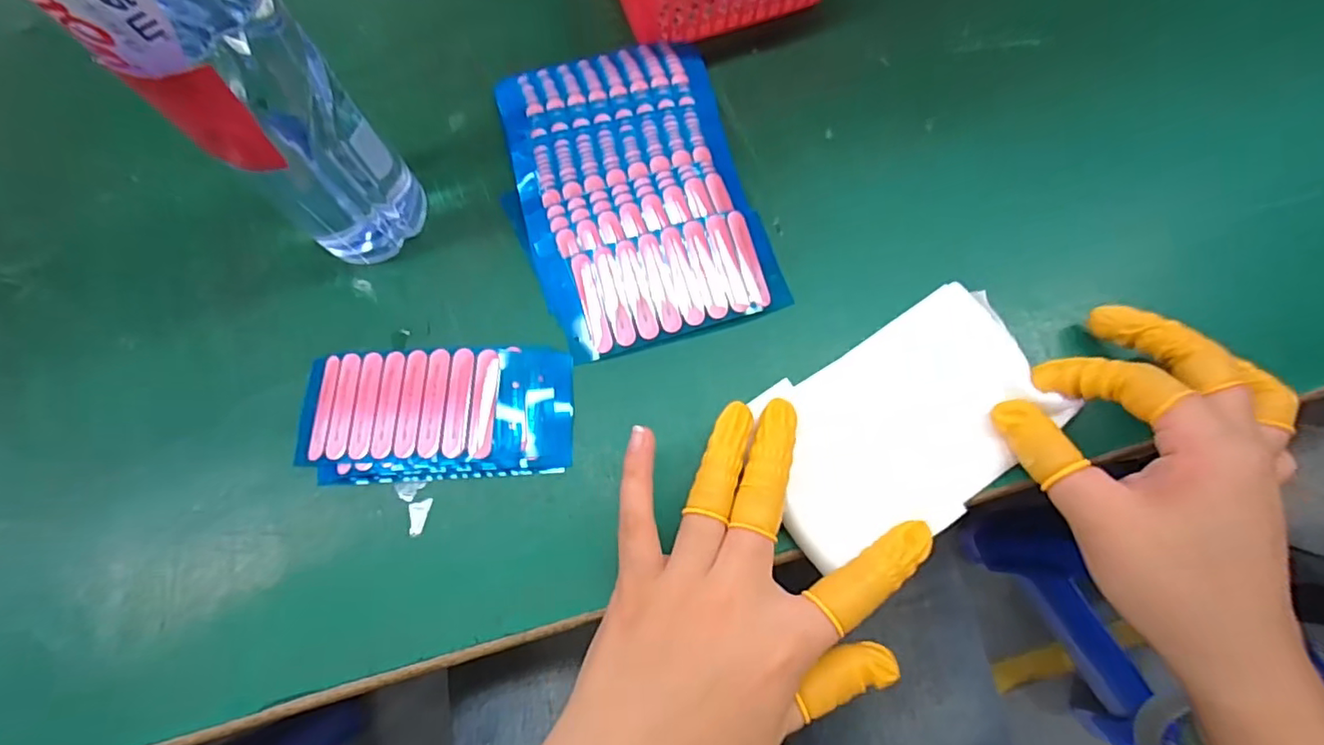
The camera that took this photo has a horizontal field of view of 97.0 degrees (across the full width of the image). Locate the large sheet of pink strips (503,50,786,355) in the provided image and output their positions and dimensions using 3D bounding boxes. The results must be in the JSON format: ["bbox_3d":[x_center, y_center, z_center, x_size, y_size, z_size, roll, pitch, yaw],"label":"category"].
[{"bbox_3d":[-0.017,-0.097,0.311,0.121,0.020,0.170,-17,73,-3],"label":"large sheet of pink strips"}]

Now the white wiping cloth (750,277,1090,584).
[{"bbox_3d":[0.109,0.023,0.270,0.135,0.012,0.084,-30,74,-7],"label":"white wiping cloth"}]

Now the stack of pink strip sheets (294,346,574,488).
[{"bbox_3d":[-0.110,0.019,0.280,0.130,0.018,0.062,-1,73,2],"label":"stack of pink strip sheets"}]

